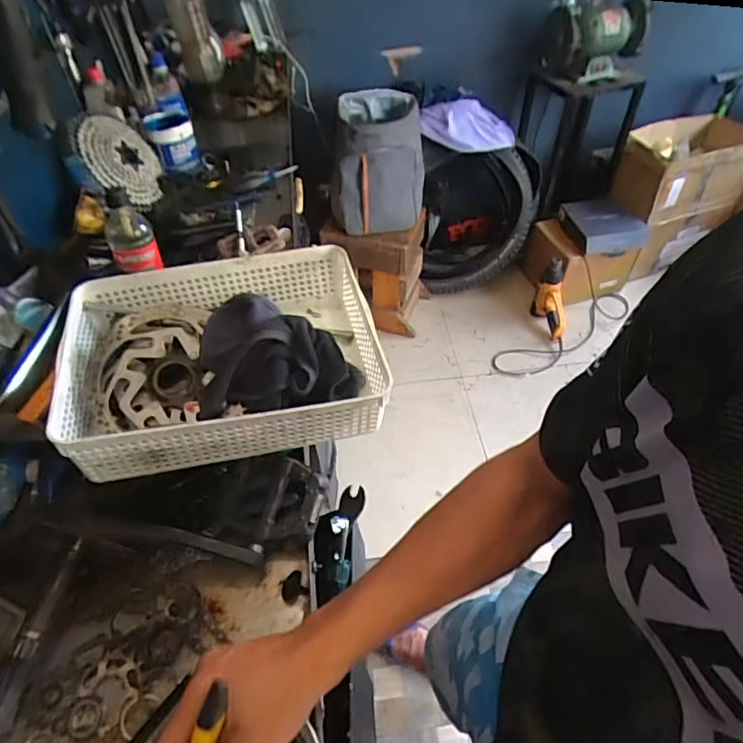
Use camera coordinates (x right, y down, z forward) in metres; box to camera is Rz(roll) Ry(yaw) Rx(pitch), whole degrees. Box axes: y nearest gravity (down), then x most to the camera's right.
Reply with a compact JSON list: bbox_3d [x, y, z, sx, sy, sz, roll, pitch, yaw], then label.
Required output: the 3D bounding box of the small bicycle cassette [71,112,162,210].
[{"bbox_3d":[-0.492,-0.417,1.028,0.050,0.180,0.172,-3,30,36],"label":"small bicycle cassette"}]

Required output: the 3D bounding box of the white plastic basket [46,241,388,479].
[{"bbox_3d":[-0.165,-0.019,0.591,0.328,0.096,0.240,-11,50,-6],"label":"white plastic basket"}]

